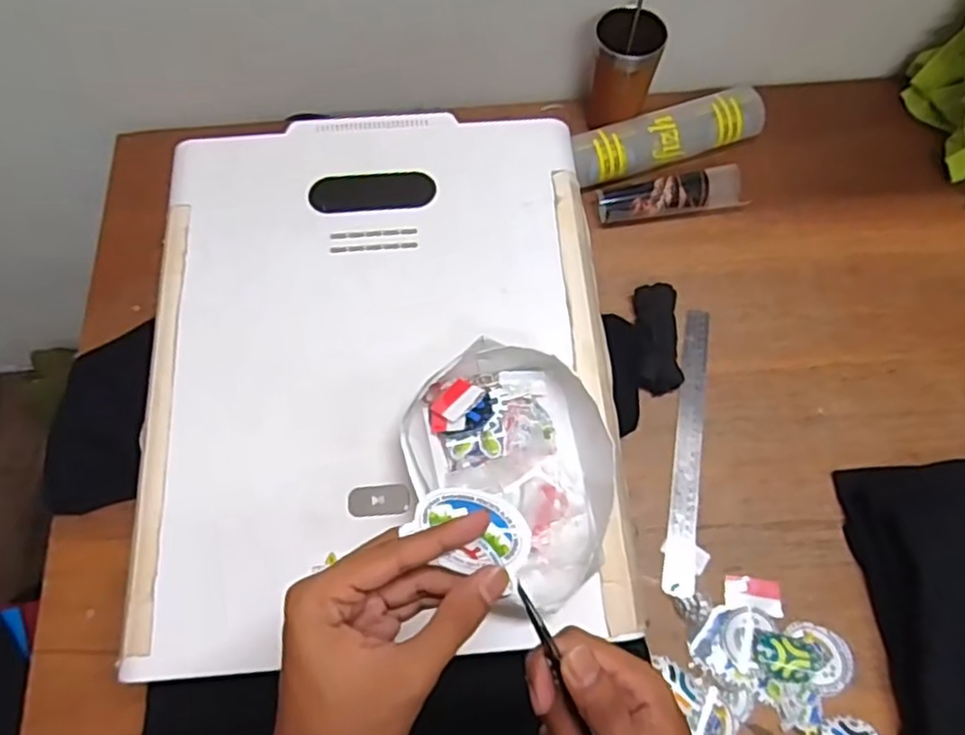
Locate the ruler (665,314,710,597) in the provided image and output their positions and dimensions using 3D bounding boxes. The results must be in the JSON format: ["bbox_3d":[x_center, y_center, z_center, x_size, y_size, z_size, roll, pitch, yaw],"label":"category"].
[{"bbox_3d":[0.225,0.081,0.746,0.029,0.006,0.320,8,68,7],"label":"ruler"}]

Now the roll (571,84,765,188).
[{"bbox_3d":[0.230,-0.290,0.870,0.265,0.058,0.071,-18,69,-9],"label":"roll"}]

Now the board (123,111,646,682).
[{"bbox_3d":[-0.090,-0.015,0.610,0.399,0.027,0.499,-4,67,-3],"label":"board"}]

